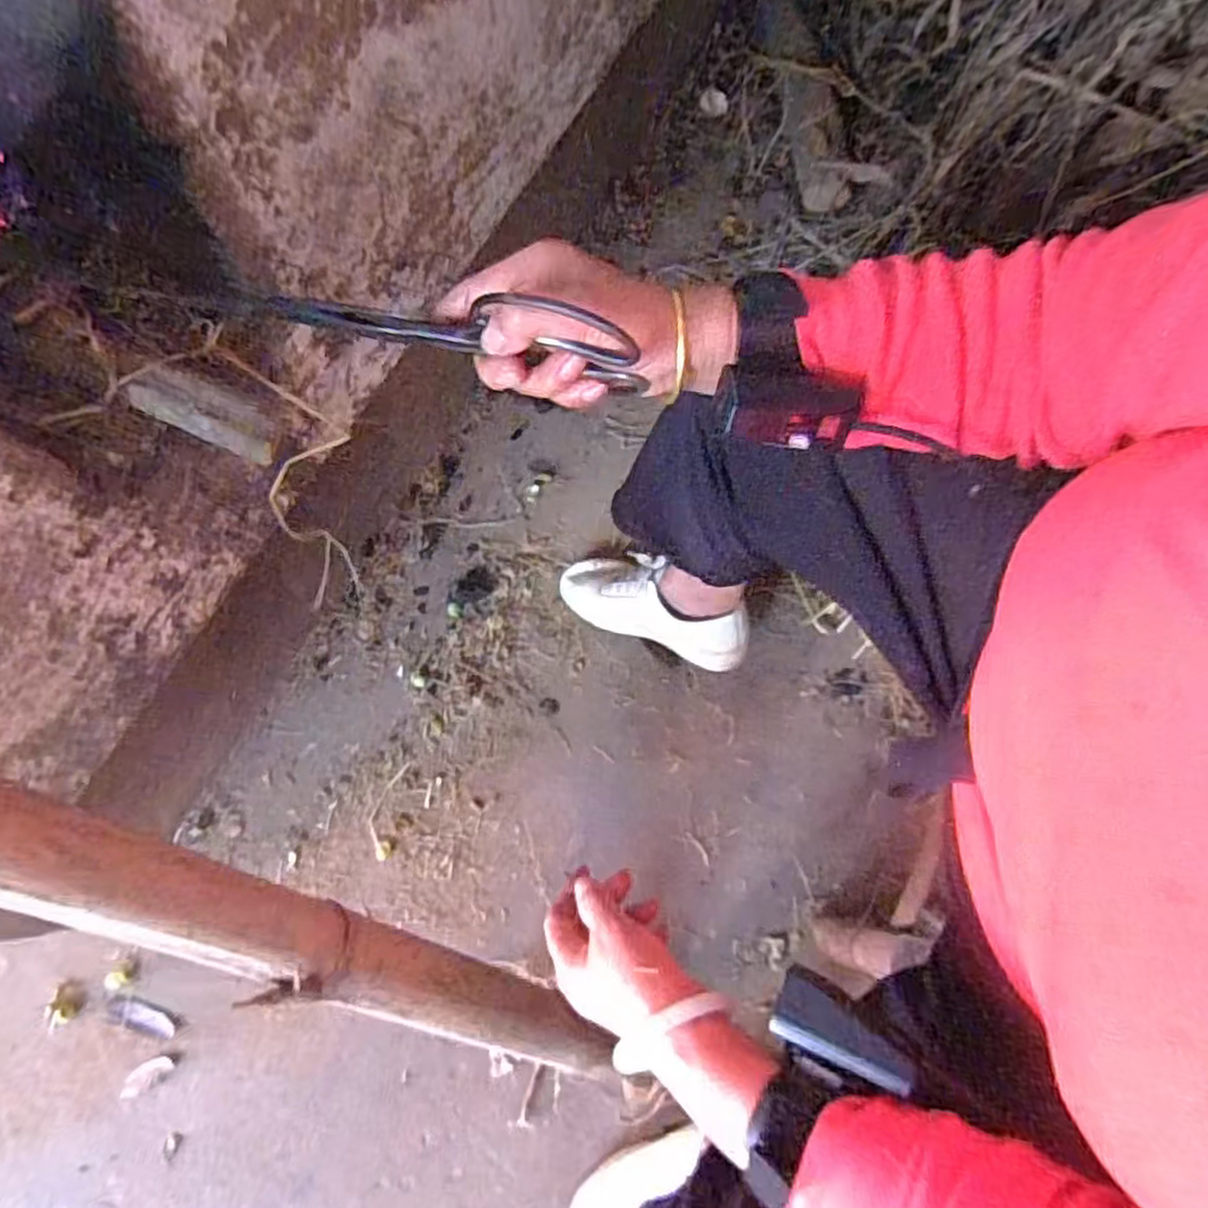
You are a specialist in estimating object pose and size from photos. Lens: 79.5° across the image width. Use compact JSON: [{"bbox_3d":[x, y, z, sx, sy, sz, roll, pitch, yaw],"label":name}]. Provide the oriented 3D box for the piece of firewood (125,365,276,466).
[{"bbox_3d":[-0.260,-0.128,0.471,0.105,0.026,0.034,22,73,7],"label":"piece of firewood"}]

